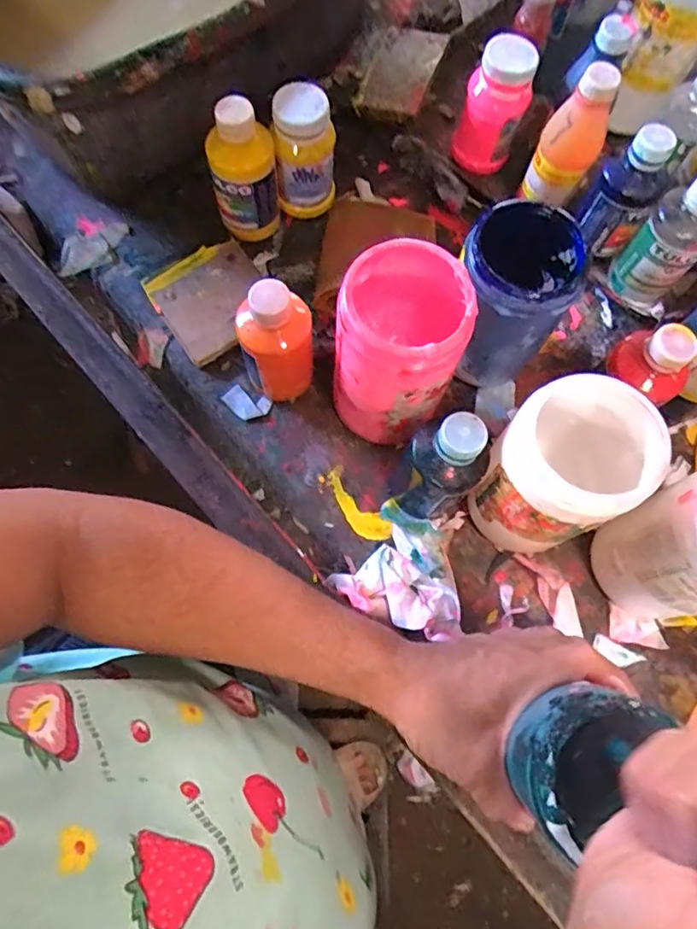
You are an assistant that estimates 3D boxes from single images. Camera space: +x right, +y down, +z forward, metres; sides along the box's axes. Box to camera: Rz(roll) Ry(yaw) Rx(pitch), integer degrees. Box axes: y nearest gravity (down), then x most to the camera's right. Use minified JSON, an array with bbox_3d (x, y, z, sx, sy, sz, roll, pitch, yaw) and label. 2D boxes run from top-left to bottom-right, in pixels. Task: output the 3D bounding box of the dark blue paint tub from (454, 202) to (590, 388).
[{"bbox_3d":[0.132,-0.137,0.474,0.087,0.127,0.100,14,72,3],"label":"dark blue paint tub"}]

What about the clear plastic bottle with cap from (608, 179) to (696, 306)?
[{"bbox_3d":[0.296,-0.205,0.520,0.057,0.115,0.062,-35,76,-11],"label":"clear plastic bottle with cap"}]

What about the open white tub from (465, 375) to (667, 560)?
[{"bbox_3d":[0.153,0.010,0.434,0.089,0.171,0.094,0,72,-1],"label":"open white tub"}]

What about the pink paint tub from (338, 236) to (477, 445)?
[{"bbox_3d":[0.037,-0.085,0.456,0.088,0.169,0.095,0,72,-1],"label":"pink paint tub"}]

